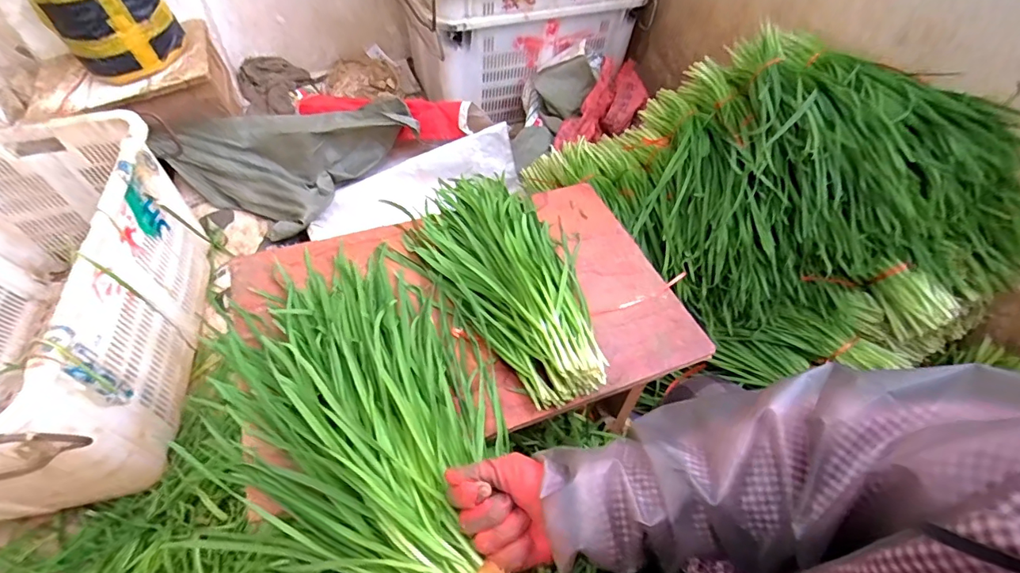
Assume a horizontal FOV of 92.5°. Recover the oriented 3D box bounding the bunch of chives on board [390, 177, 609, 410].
[{"bbox_3d":[0.007,-0.042,0.704,0.242,0.067,0.421,-33,60,-26],"label":"bunch of chives on board"}]

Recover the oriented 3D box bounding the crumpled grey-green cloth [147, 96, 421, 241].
[{"bbox_3d":[-0.525,-0.366,1.250,0.418,0.126,0.479,30,55,19],"label":"crumpled grey-green cloth"}]

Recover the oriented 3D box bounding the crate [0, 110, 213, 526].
[{"bbox_3d":[-0.865,0.058,0.870,0.473,0.367,0.697,-9,52,-10],"label":"crate"}]

